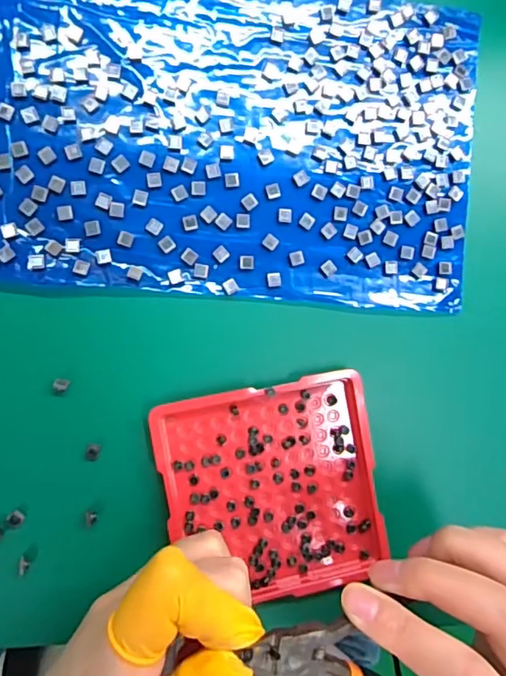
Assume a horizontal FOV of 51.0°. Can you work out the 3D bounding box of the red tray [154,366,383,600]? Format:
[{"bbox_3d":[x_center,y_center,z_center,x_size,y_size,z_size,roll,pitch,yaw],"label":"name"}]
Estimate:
[{"bbox_3d":[0.009,0.072,0.250,0.098,0.010,0.098,-10,94,-9],"label":"red tray"}]

